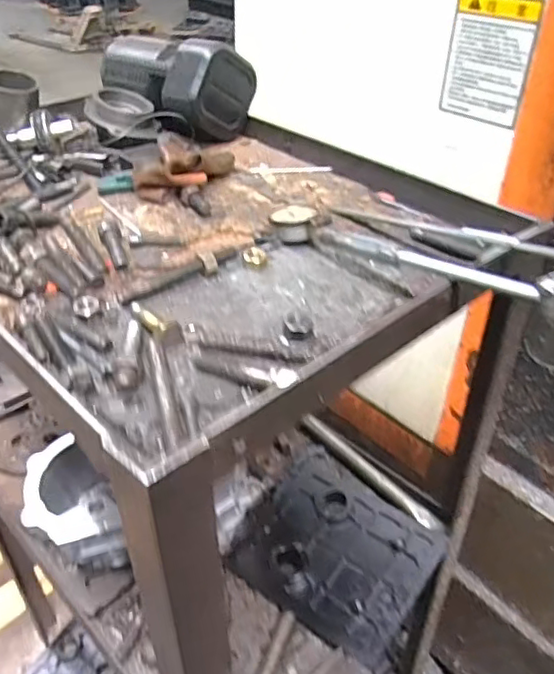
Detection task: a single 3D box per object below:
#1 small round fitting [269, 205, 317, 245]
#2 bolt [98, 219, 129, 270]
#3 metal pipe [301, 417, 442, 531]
[{"bbox_3d":[0.017,-0.125,0.679,0.048,0.029,0.045,1,36,-1],"label":"small round fitting"},{"bbox_3d":[-0.172,-0.099,0.641,0.022,0.017,0.085,-11,38,-17],"label":"bolt"},{"bbox_3d":[0.151,0.218,1.001,0.274,0.025,0.027,39,49,23],"label":"metal pipe"}]

